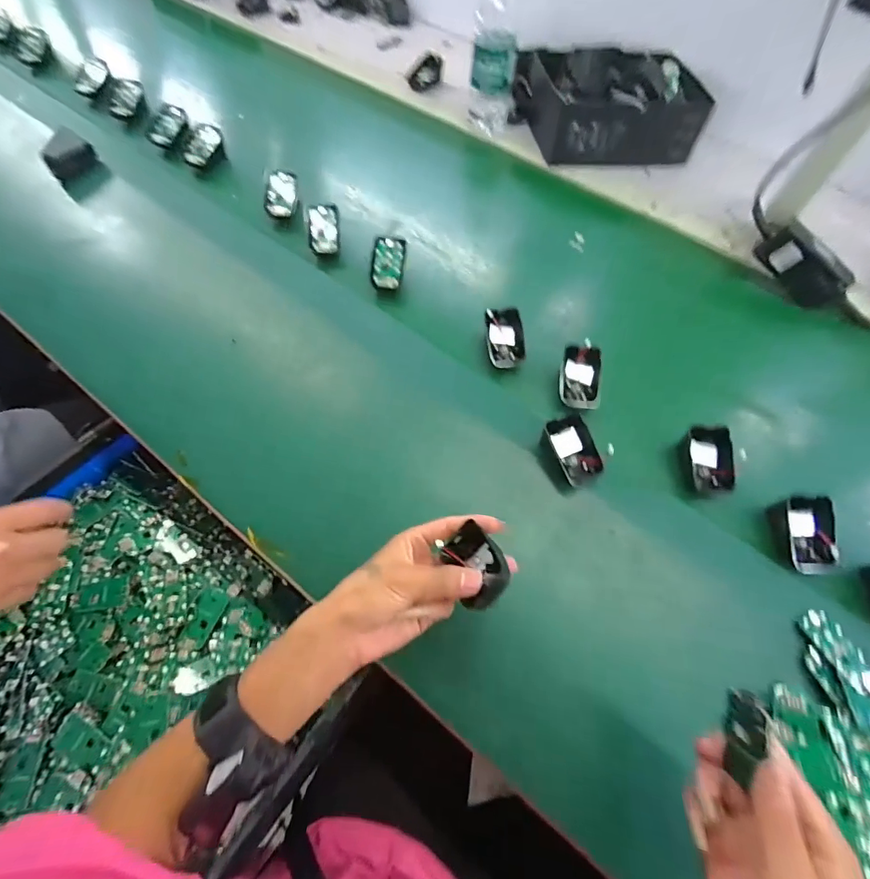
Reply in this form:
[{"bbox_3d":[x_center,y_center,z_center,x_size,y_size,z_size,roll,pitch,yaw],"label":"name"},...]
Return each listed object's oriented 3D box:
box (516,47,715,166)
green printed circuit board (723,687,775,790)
[{"bbox_3d":[0.284,-0.556,0.718,0.269,0.082,0.213,-4,61,-4],"label":"box"},{"bbox_3d":[0.195,0.185,0.278,0.010,0.026,0.057,1,103,0],"label":"green printed circuit board"}]

